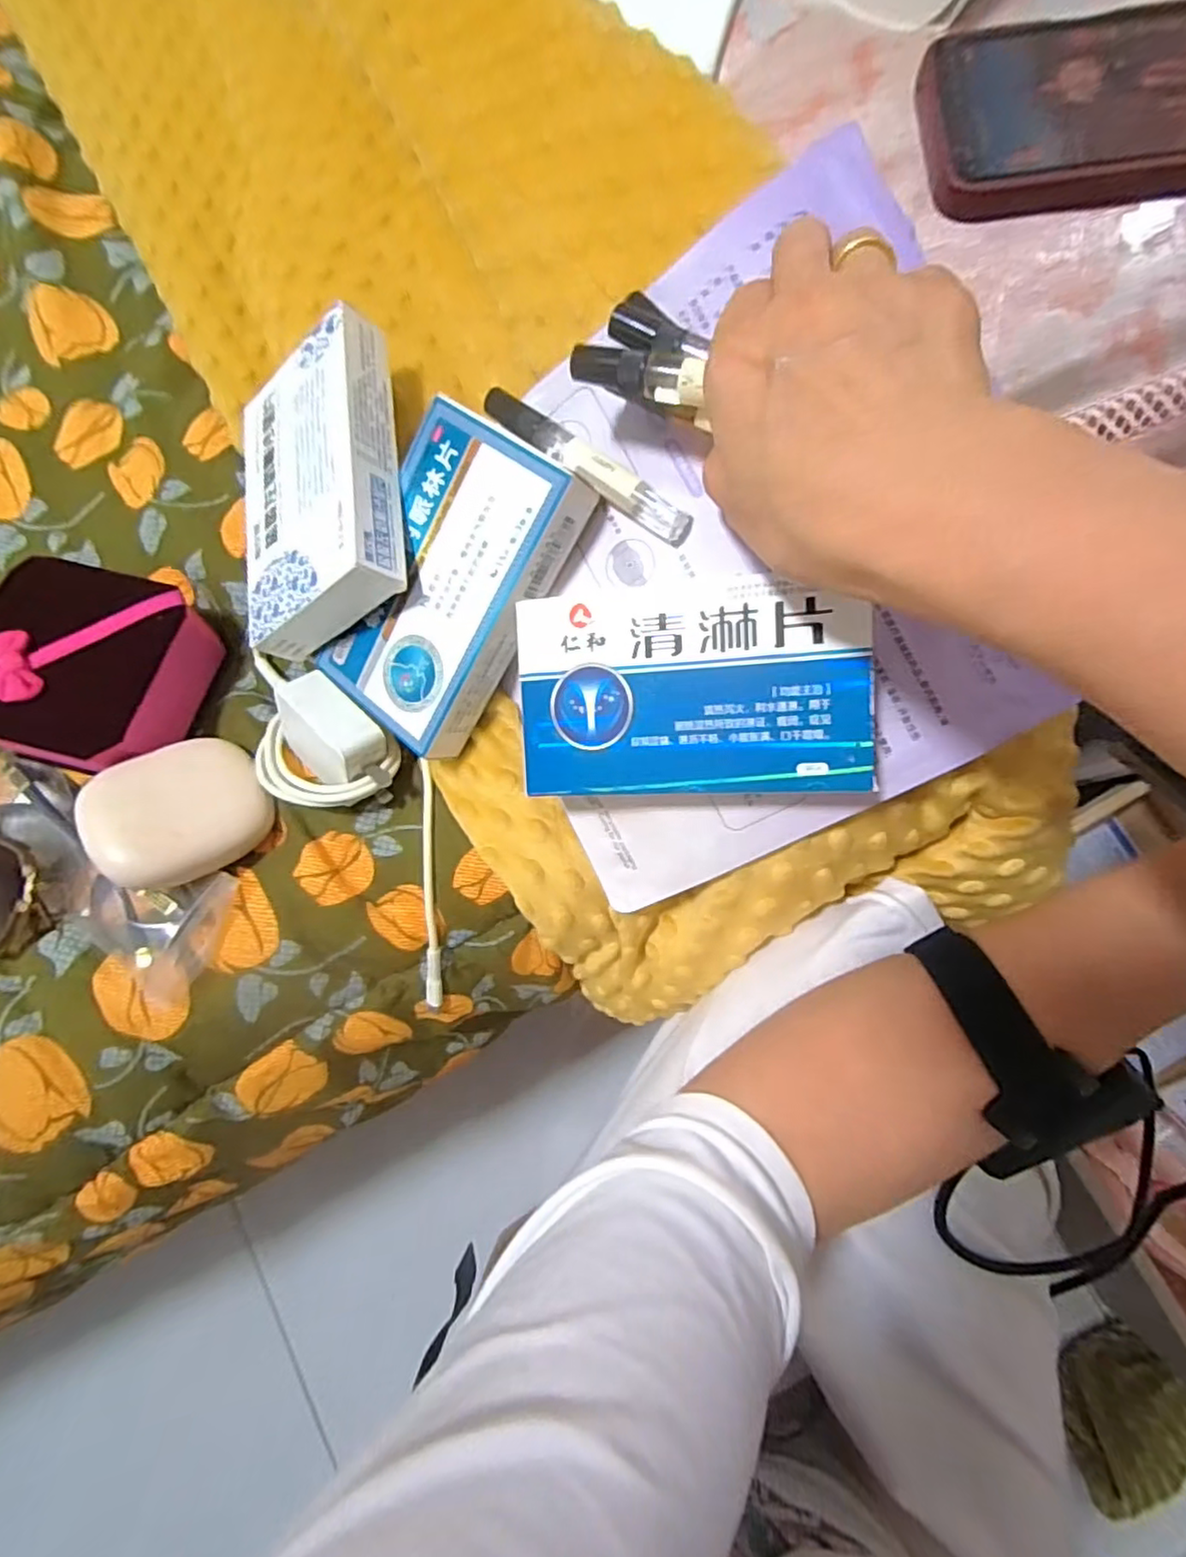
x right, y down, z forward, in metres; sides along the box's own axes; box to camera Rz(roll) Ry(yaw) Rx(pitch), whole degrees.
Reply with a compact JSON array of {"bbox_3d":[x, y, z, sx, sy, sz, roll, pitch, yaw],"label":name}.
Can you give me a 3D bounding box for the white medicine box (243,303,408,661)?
[{"bbox_3d":[-0.126,-0.131,0.302,0.086,0.031,0.134,-14,76,29],"label":"white medicine box"}]

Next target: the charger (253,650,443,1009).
[{"bbox_3d":[-0.110,0.019,0.323,0.067,0.043,0.193,-30,94,3],"label":"charger"}]

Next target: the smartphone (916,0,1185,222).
[{"bbox_3d":[0.225,-0.280,0.268,0.166,0.017,0.082,-6,81,2],"label":"smartphone"}]

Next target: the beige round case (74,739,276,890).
[{"bbox_3d":[-0.198,0.016,0.313,0.072,0.027,0.062,-23,83,-11],"label":"beige round case"}]

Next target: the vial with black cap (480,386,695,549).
[{"bbox_3d":[-0.004,-0.133,0.276,0.105,0.018,0.015,38,85,8],"label":"vial with black cap"}]

